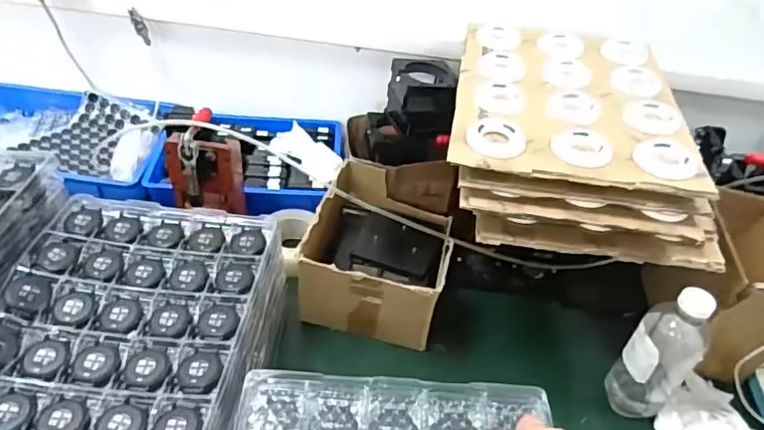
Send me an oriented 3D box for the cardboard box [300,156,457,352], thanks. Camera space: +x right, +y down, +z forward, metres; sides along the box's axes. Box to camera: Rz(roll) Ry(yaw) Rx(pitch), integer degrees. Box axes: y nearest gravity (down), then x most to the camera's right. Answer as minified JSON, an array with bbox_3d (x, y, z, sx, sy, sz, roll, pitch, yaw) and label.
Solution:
[{"bbox_3d":[0.001,0.062,0.945,0.212,0.153,0.275,13,42,8],"label":"cardboard box"}]

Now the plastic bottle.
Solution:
[{"bbox_3d":[0.388,0.192,0.778,0.082,0.233,0.086,-31,53,-35],"label":"plastic bottle"}]

